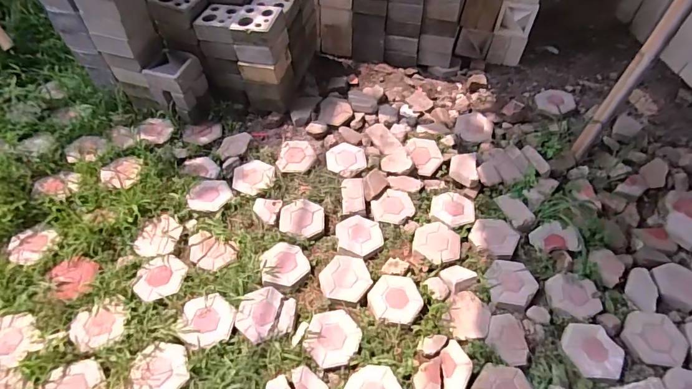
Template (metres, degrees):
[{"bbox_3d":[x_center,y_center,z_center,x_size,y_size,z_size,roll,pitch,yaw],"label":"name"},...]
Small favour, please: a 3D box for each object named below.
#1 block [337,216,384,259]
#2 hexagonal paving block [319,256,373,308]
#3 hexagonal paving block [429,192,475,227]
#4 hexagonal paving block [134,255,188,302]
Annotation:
[{"bbox_3d":[0.061,0.188,1.787,0.201,0.045,0.220,-3,53,-4],"label":"block"},{"bbox_3d":[0.001,0.335,1.630,0.204,0.040,0.215,34,59,22],"label":"hexagonal paving block"},{"bbox_3d":[0.495,0.075,1.861,0.204,0.051,0.174,23,55,15],"label":"hexagonal paving block"},{"bbox_3d":[-0.739,0.329,1.597,0.182,0.030,0.192,31,58,21],"label":"hexagonal paving block"}]

